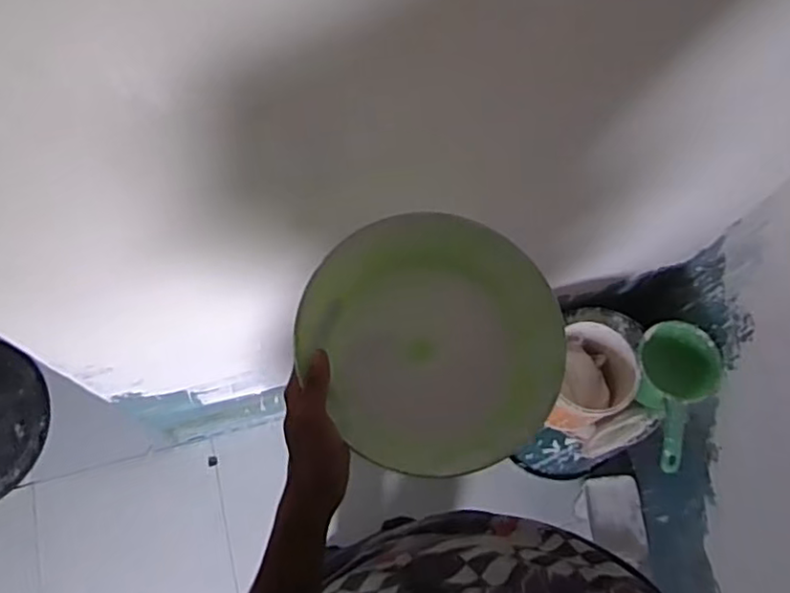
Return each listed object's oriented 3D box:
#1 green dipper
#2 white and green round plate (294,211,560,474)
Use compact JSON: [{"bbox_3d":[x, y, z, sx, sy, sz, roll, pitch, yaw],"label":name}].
[{"bbox_3d":[0.486,0.173,1.136,0.146,0.077,0.260,15,70,6],"label":"green dipper"},{"bbox_3d":[0.033,0.035,0.541,0.196,0.037,0.209,0,69,0],"label":"white and green round plate"}]

